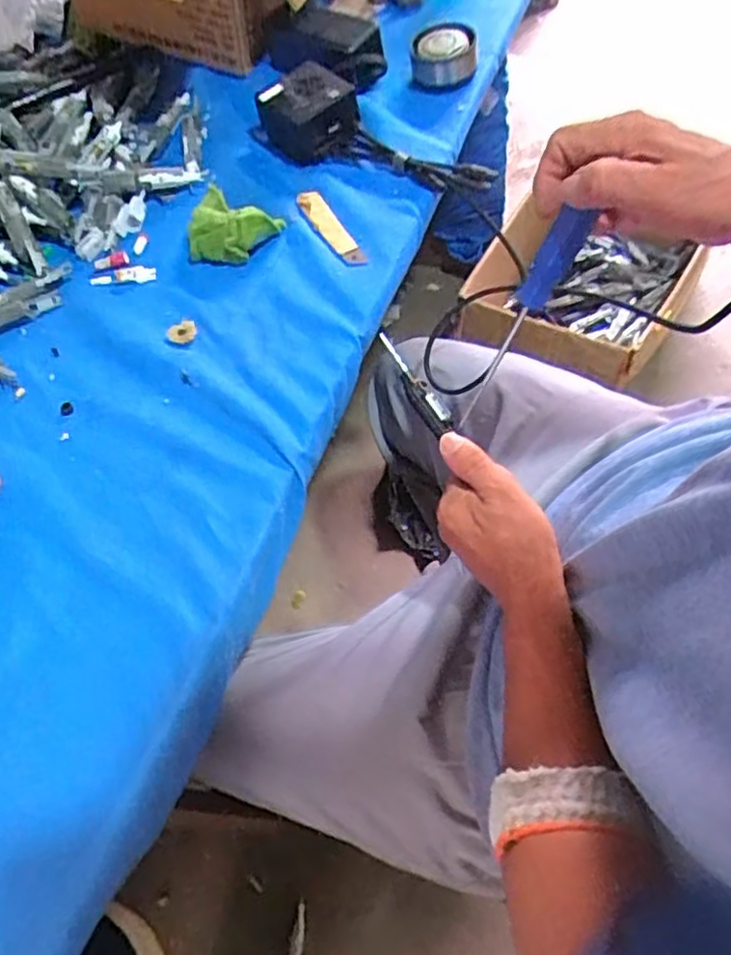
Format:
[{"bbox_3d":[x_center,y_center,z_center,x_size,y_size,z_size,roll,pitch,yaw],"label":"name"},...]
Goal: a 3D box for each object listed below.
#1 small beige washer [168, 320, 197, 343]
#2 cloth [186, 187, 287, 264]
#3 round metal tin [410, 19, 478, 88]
[{"bbox_3d":[-0.160,-0.127,0.598,0.024,0.004,0.022,-5,61,9],"label":"small beige washer"},{"bbox_3d":[-0.129,-0.235,0.637,0.086,0.032,0.073,23,68,20],"label":"cloth"},{"bbox_3d":[0.080,-0.435,0.708,0.067,0.036,0.070,1,62,12],"label":"round metal tin"}]

